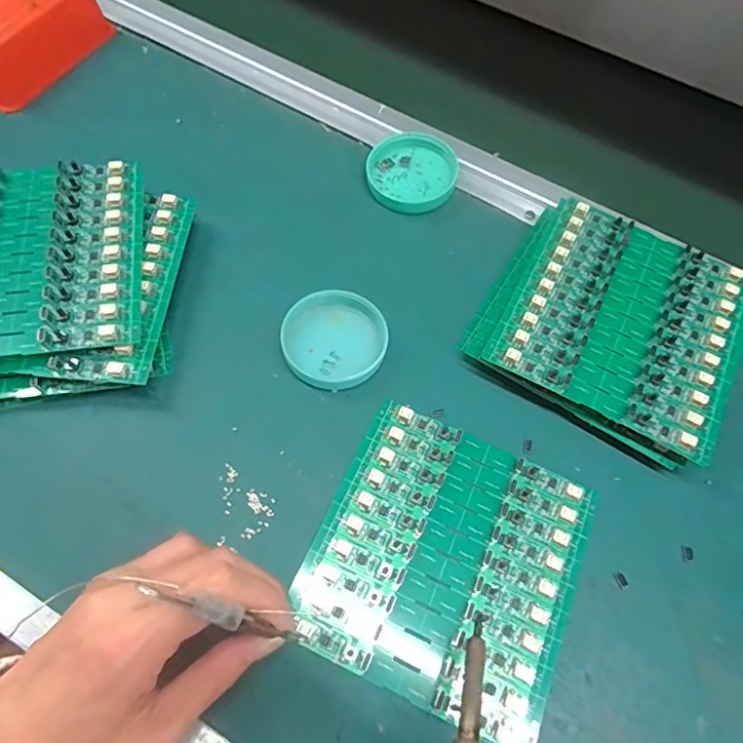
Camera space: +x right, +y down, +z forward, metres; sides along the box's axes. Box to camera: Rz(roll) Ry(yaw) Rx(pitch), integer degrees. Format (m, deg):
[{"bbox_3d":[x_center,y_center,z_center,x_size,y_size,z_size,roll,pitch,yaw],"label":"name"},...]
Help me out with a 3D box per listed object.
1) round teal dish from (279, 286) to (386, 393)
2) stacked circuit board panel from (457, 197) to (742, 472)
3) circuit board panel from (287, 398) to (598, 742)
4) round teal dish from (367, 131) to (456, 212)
[{"bbox_3d":[-0.023,-0.021,0.340,0.062,0.012,0.063,1,64,-3],"label":"round teal dish"},{"bbox_3d":[0.152,-0.031,0.346,0.150,0.034,0.138,29,66,10],"label":"stacked circuit board panel"},{"bbox_3d":[0.041,0.098,0.290,0.132,0.005,0.136,24,65,8],"label":"circuit board panel"},{"bbox_3d":[0.030,-0.150,0.406,0.065,0.014,0.063,1,64,-3],"label":"round teal dish"}]

